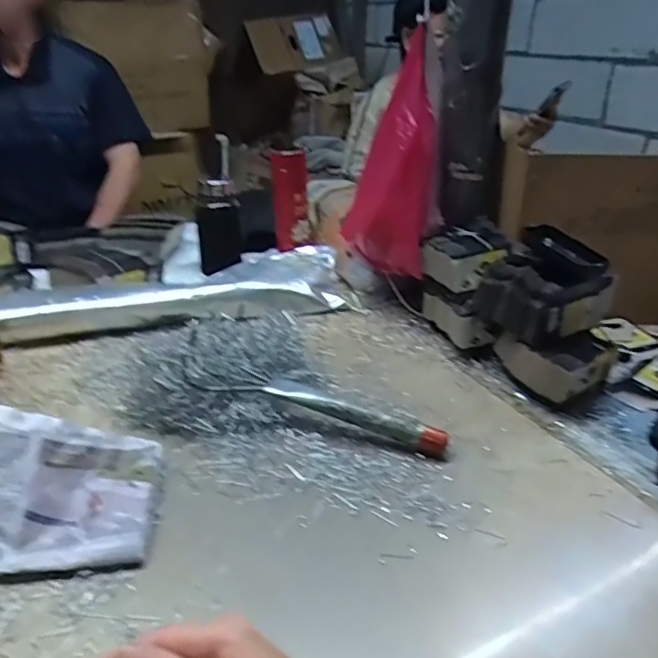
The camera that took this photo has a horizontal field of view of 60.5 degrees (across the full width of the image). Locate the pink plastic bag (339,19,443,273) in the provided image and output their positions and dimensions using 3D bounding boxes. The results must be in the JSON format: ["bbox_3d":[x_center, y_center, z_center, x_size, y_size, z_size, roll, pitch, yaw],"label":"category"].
[{"bbox_3d":[0.094,-0.239,0.832,0.135,0.298,0.124,2,28,2],"label":"pink plastic bag"}]

